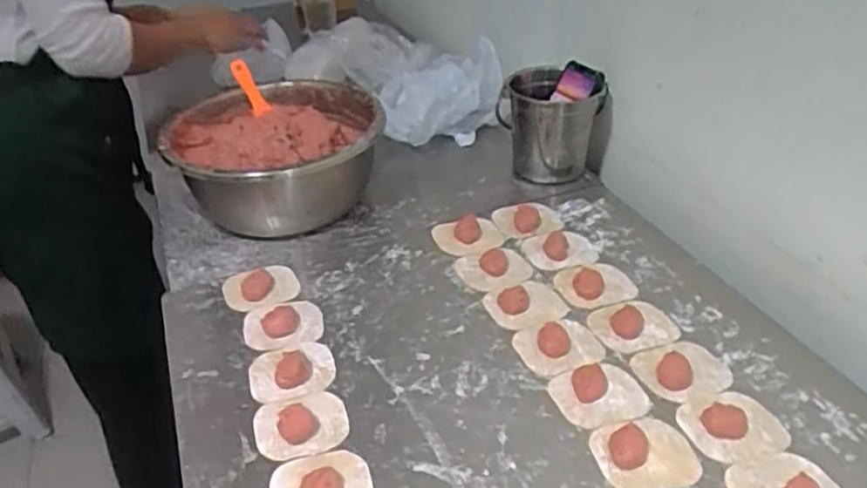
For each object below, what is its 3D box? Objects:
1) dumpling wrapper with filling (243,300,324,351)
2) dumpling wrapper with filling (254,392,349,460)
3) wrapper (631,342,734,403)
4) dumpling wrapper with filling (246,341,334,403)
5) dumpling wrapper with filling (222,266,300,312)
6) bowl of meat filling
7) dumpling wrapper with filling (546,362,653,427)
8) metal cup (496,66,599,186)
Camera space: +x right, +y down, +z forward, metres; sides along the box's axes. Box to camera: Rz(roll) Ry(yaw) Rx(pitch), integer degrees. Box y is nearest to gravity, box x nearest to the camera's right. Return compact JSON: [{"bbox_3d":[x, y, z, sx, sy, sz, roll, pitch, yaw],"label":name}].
[{"bbox_3d":[-0.166,0.087,0.760,0.085,0.018,0.074,-12,37,-12],"label":"dumpling wrapper with filling"},{"bbox_3d":[-0.123,0.166,0.641,0.084,0.013,0.071,-11,36,-11],"label":"dumpling wrapper with filling"},{"bbox_3d":[0.246,0.122,0.677,0.087,0.013,0.074,-12,36,-11],"label":"wrapper"},{"bbox_3d":[-0.143,0.125,0.696,0.084,0.021,0.072,-11,36,-11],"label":"dumpling wrapper with filling"},{"bbox_3d":[-0.203,0.052,0.808,0.087,0.017,0.069,-9,36,-8],"label":"dumpling wrapper with filling"},{"bbox_3d":[-0.210,-0.106,0.939,0.277,0.143,0.262,-2,36,2],"label":"bowl of meat filling"},{"bbox_3d":[0.158,0.140,0.657,0.085,0.014,0.071,-11,36,-11],"label":"dumpling wrapper with filling"},{"bbox_3d":[0.158,-0.164,0.976,0.111,0.139,0.111,-2,36,2],"label":"metal cup"}]

